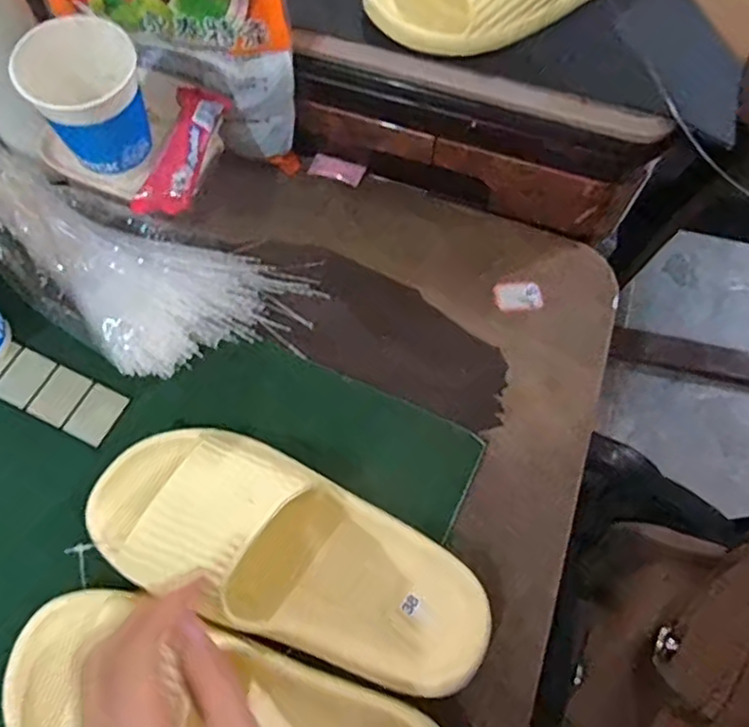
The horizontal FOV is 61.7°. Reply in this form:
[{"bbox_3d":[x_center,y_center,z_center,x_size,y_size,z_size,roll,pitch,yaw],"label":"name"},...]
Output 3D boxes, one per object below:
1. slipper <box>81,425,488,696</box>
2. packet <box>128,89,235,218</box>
[{"bbox_3d":[-0.050,0.110,0.369,0.243,0.064,0.095,25,69,2],"label":"slipper"},{"bbox_3d":[-0.132,-0.149,0.436,0.034,0.022,0.118,8,67,2],"label":"packet"}]

